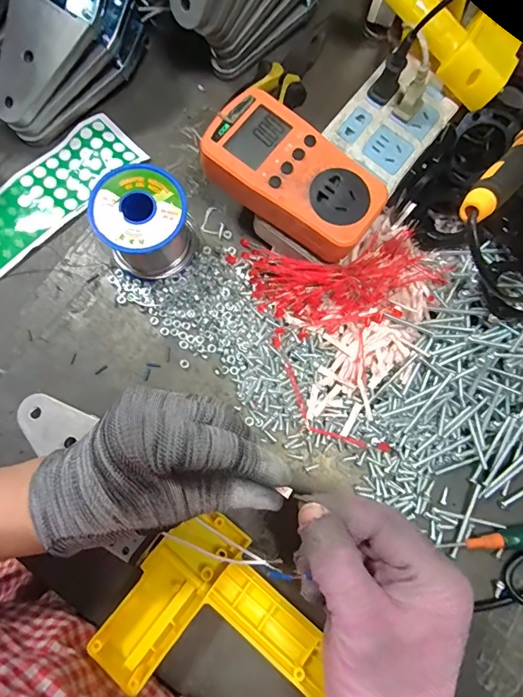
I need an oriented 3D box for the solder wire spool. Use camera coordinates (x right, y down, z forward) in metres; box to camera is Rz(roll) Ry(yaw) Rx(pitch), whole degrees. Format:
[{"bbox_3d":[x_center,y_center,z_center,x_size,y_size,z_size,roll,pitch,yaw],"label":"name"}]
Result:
[{"bbox_3d":[-0.087,-0.093,0.317,0.066,0.060,0.063,-39,83,-7],"label":"solder wire spool"}]

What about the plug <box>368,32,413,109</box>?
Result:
[{"bbox_3d":[0.101,-0.217,0.325,0.018,0.046,0.023,34,81,5],"label":"plug"}]

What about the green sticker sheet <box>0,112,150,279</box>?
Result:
[{"bbox_3d":[-0.197,-0.111,0.345,0.059,0.006,0.219,45,80,5],"label":"green sticker sheet"}]

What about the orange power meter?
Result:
[{"bbox_3d":[0.021,-0.120,0.297,0.126,0.030,0.075,39,79,5],"label":"orange power meter"}]

